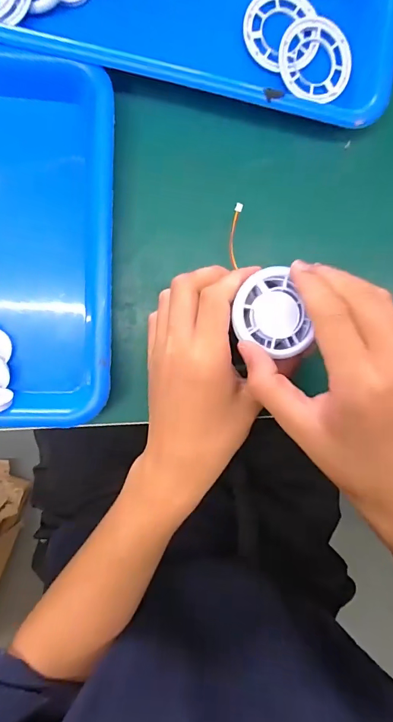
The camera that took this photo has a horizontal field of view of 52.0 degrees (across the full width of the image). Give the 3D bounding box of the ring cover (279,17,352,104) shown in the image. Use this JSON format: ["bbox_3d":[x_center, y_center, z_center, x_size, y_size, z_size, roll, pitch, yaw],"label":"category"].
[{"bbox_3d":[0.089,-0.224,0.301,0.056,0.008,0.056,24,90,-6],"label":"ring cover"}]

